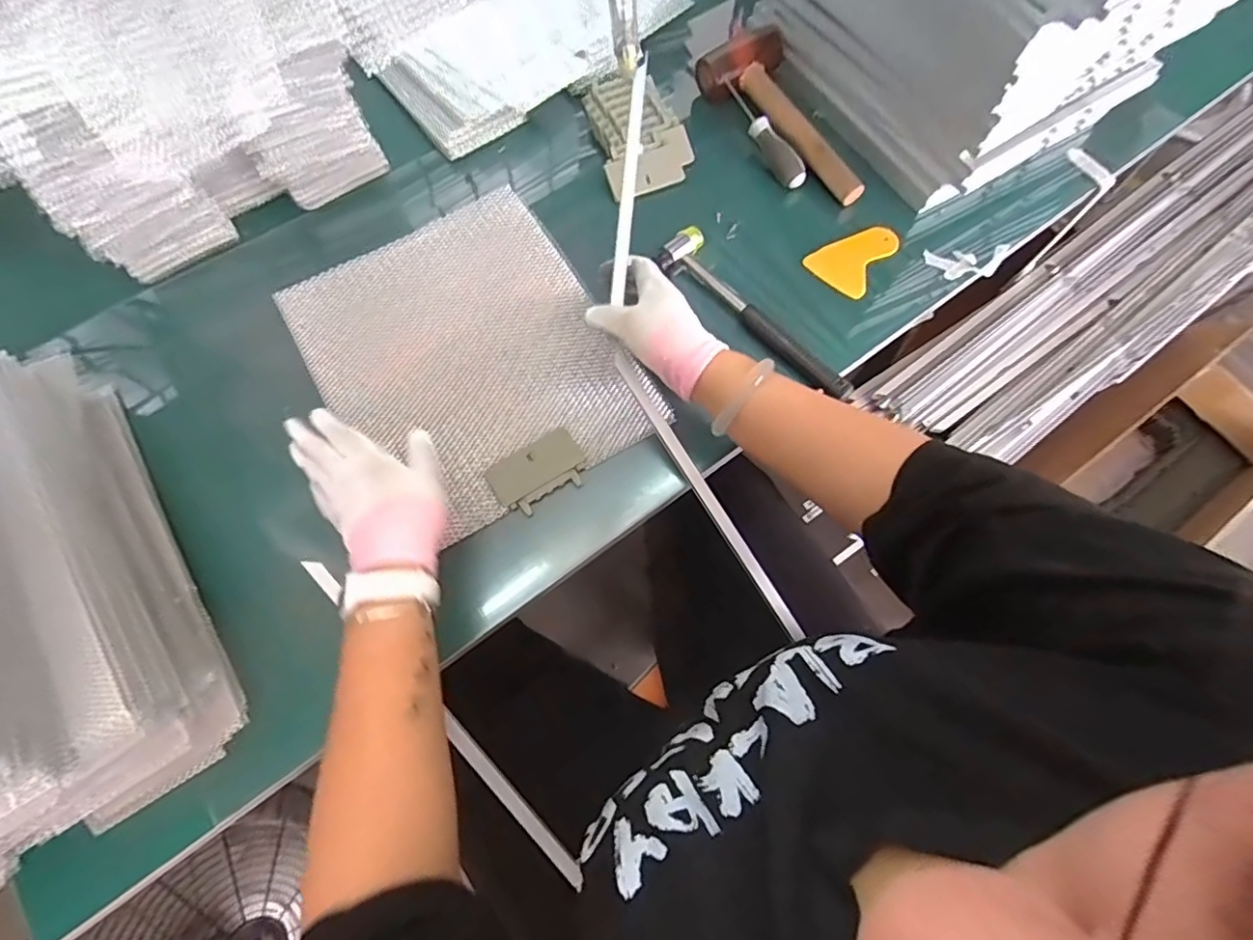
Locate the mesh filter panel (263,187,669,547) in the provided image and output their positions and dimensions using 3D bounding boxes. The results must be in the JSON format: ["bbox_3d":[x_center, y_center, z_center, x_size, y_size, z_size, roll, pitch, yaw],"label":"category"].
[{"bbox_3d":[-0.157,-0.114,0.577,0.269,0.015,0.325,-30,71,-11],"label":"mesh filter panel"}]

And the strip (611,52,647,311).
[{"bbox_3d":[0.005,-0.270,0.538,0.012,0.012,0.231,5,86,2],"label":"strip"}]

